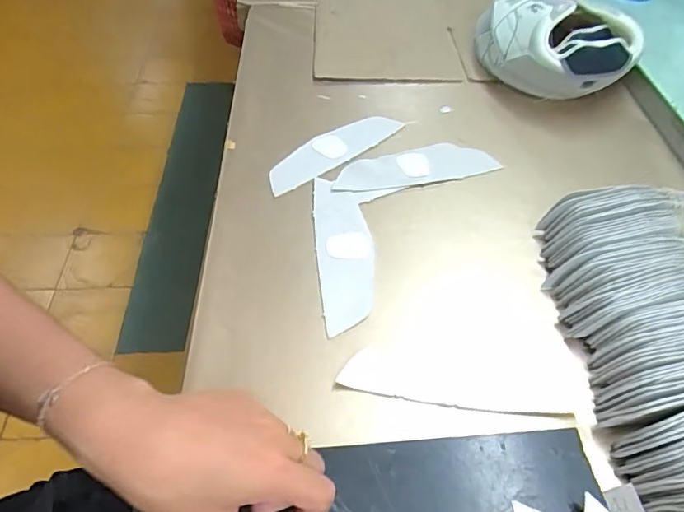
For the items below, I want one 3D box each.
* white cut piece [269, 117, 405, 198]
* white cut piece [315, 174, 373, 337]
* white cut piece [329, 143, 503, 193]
[{"bbox_3d":[-0.012,-0.125,0.597,0.180,0.006,0.056,-36,58,-27],"label":"white cut piece"},{"bbox_3d":[0.002,-0.009,0.499,0.053,0.004,0.184,-4,50,-4],"label":"white cut piece"},{"bbox_3d":[0.079,-0.101,0.578,0.182,0.007,0.054,-11,53,-9],"label":"white cut piece"}]

